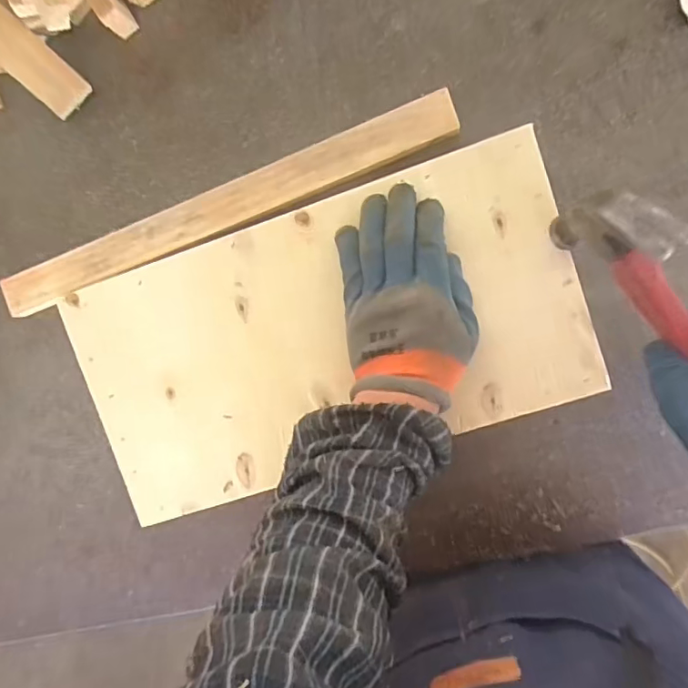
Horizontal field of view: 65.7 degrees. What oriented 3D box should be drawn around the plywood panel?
[{"bbox_3d":[-0.018,-0.006,0.471,0.433,0.013,0.229,-17,94,7],"label":"plywood panel"}]

